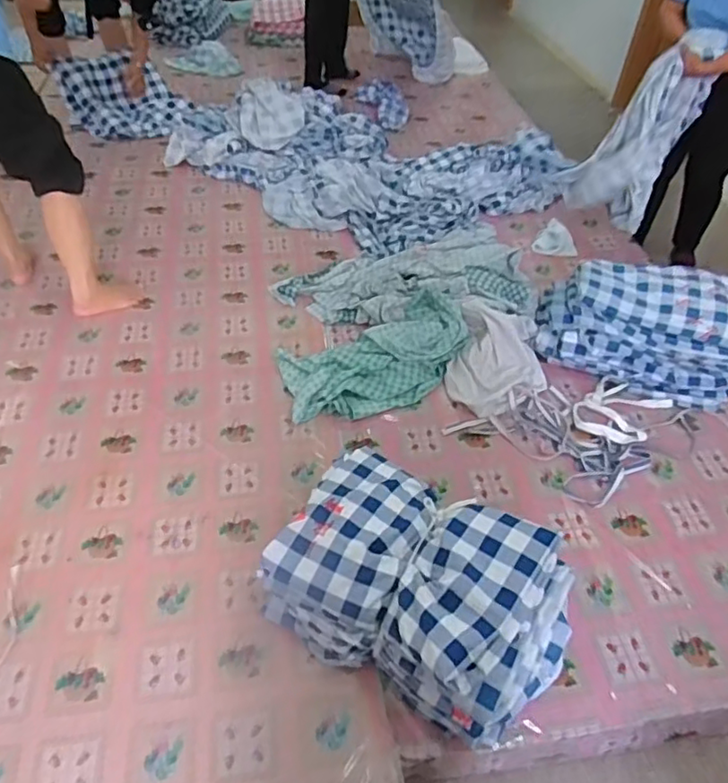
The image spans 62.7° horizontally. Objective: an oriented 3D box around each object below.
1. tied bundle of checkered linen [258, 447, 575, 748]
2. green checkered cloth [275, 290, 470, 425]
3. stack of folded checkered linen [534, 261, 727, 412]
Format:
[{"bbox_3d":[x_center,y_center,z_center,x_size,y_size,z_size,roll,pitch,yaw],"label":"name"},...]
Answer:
[{"bbox_3d":[0.101,0.356,1.098,0.503,0.245,0.316,26,50,21],"label":"tied bundle of checkered linen"},{"bbox_3d":[0.044,-0.102,1.663,0.560,0.102,0.302,-18,51,-19],"label":"green checkered cloth"},{"bbox_3d":[0.795,-0.197,1.701,0.543,0.215,0.328,17,49,12],"label":"stack of folded checkered linen"}]

